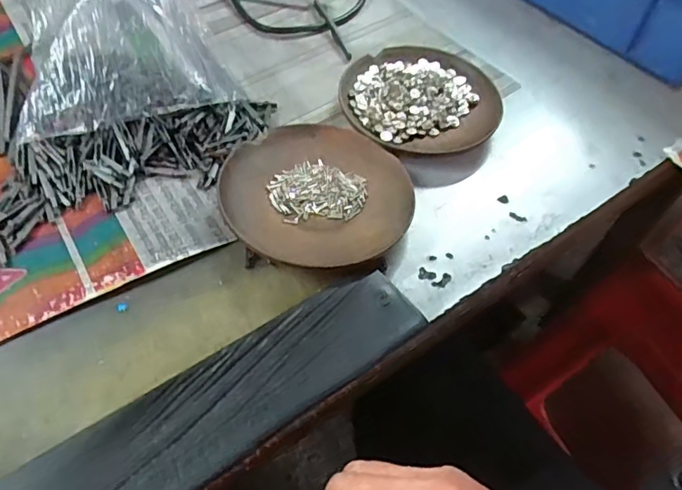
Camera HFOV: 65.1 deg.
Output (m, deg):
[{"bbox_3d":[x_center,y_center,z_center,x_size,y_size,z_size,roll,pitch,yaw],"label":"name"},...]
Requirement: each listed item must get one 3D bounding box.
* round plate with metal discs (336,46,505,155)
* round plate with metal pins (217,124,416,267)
[{"bbox_3d":[0.055,-0.109,0.392,0.112,0.018,0.106,2,53,-3],"label":"round plate with metal discs"},{"bbox_3d":[-0.015,-0.031,0.329,0.110,0.020,0.111,2,53,-3],"label":"round plate with metal pins"}]

